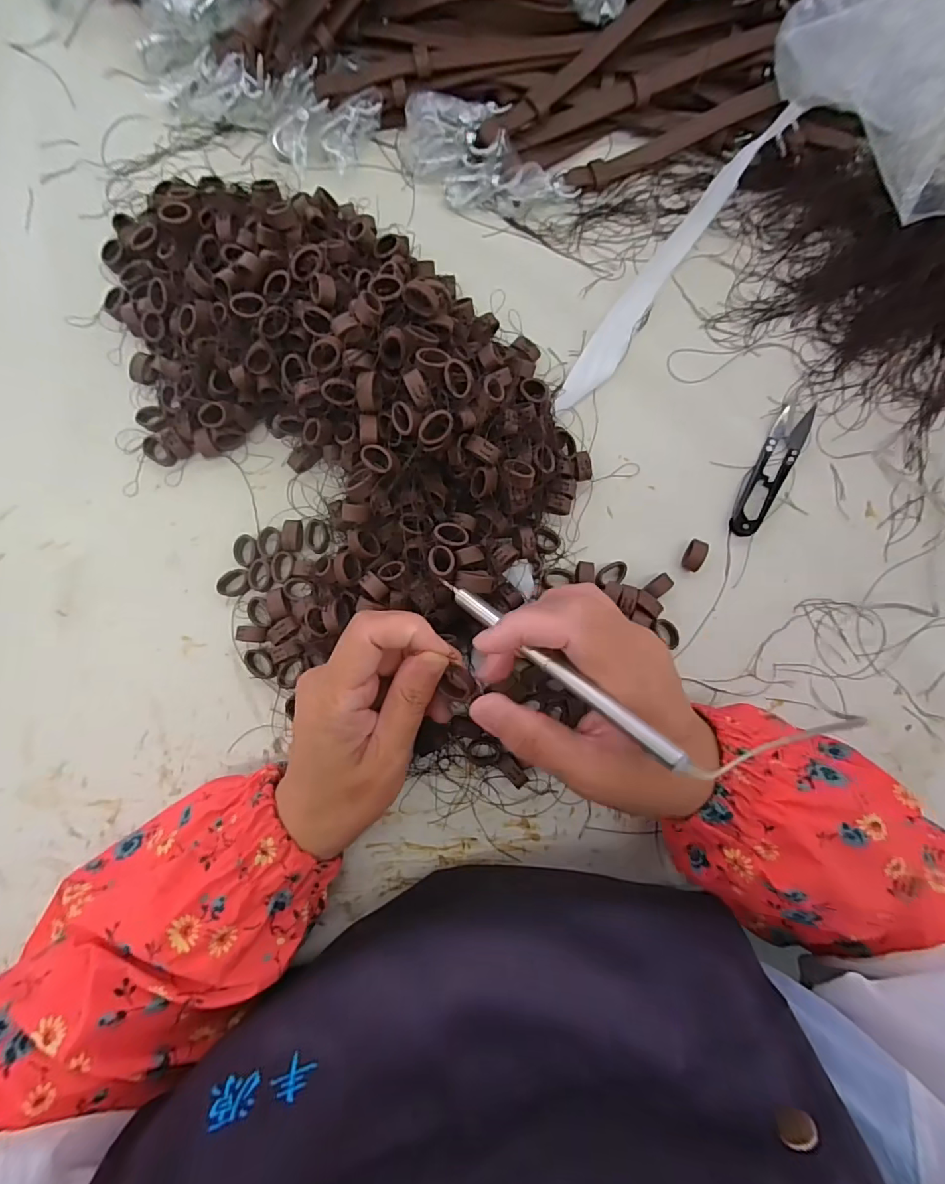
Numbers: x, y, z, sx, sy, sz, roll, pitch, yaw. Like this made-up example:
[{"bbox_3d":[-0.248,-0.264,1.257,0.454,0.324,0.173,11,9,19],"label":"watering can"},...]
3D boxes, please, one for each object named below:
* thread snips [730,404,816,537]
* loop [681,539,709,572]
[{"bbox_3d":[0.200,-0.081,0.329,0.021,0.008,0.095,29,84,2],"label":"thread snips"},{"bbox_3d":[0.146,-0.024,0.322,0.011,0.013,0.020,29,84,2],"label":"loop"}]

